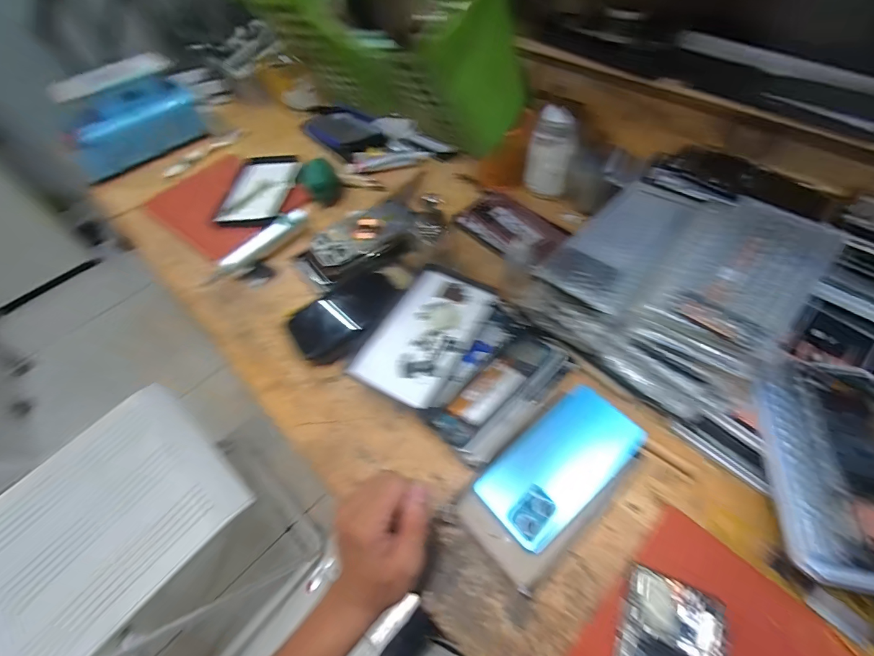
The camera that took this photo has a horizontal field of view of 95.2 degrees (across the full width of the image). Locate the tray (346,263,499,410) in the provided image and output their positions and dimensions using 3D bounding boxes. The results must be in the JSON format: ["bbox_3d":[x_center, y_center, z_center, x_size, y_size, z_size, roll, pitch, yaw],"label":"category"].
[{"bbox_3d":[-0.008,0.008,0.475,0.107,0.039,0.184,25,61,21],"label":"tray"}]

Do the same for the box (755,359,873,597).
[{"bbox_3d":[0.333,0.111,0.323,0.106,0.024,0.181,6,56,9],"label":"box"}]

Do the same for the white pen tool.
[{"bbox_3d":[-0.276,-0.131,0.613,0.025,0.028,0.186,35,65,26],"label":"white pen tool"}]

